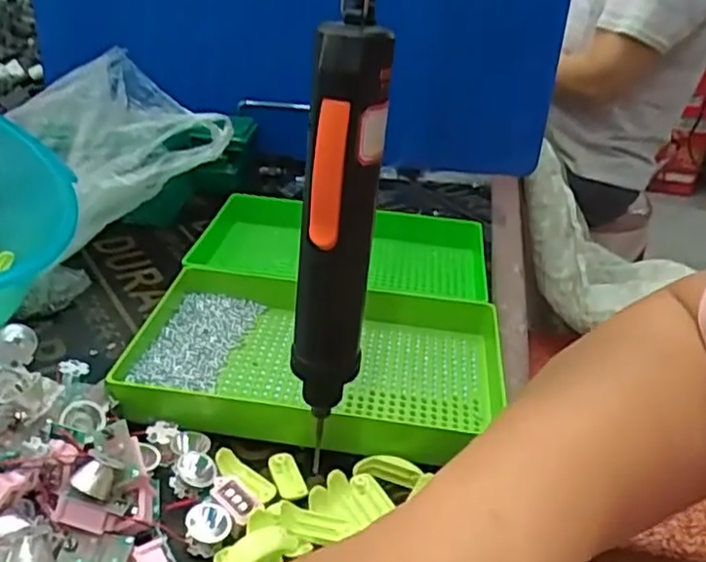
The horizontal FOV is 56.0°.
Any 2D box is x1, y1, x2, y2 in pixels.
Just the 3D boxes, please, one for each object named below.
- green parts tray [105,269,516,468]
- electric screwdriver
[{"bbox_3d":[-0.025,0.051,0.464,0.256,0.033,0.150,8,30,4],"label":"green parts tray"},{"bbox_3d":[-0.007,-0.014,0.300,0.031,0.184,0.029,8,30,3],"label":"electric screwdriver"}]

